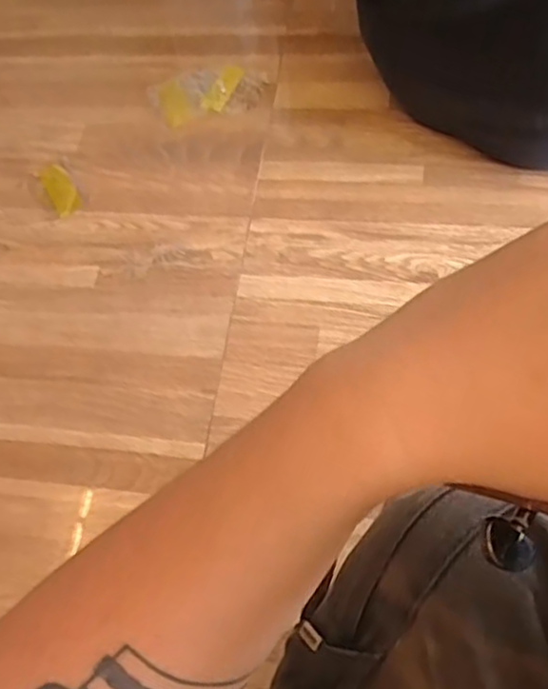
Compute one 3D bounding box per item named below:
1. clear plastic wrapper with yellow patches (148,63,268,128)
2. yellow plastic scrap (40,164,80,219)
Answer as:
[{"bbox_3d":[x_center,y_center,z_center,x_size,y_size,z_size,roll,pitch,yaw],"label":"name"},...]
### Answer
[{"bbox_3d":[-0.083,-0.323,0.869,0.139,0.007,0.084,-20,62,-3],"label":"clear plastic wrapper with yellow patches"},{"bbox_3d":[-0.260,-0.189,0.828,0.033,0.004,0.084,-30,62,-8],"label":"yellow plastic scrap"}]

